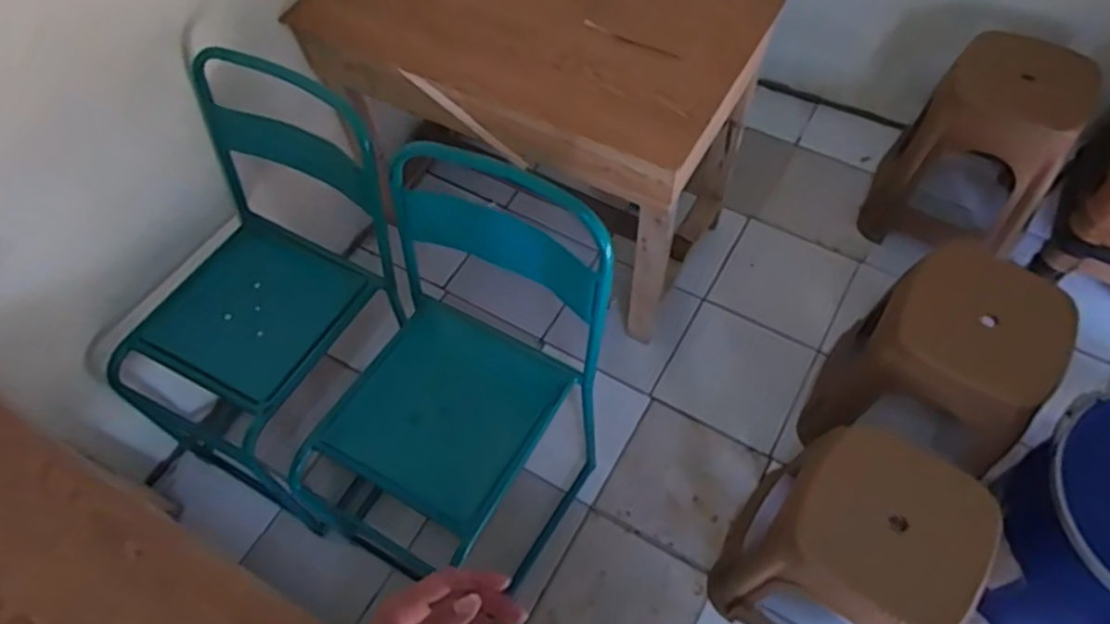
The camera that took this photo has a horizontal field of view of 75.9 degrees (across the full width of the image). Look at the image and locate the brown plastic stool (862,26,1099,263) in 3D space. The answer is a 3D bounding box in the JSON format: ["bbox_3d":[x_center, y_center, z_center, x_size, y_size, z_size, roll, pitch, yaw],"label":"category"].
[{"bbox_3d":[0.961,-0.331,1.642,0.358,0.517,0.304,30,66,18],"label":"brown plastic stool"}]

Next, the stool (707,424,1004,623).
[{"bbox_3d":[0.498,0.441,1.258,0.331,0.494,0.286,30,66,18],"label":"stool"}]

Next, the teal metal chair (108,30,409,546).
[{"bbox_3d":[-0.550,0.018,1.440,0.422,0.704,0.655,29,66,17],"label":"teal metal chair"}]

